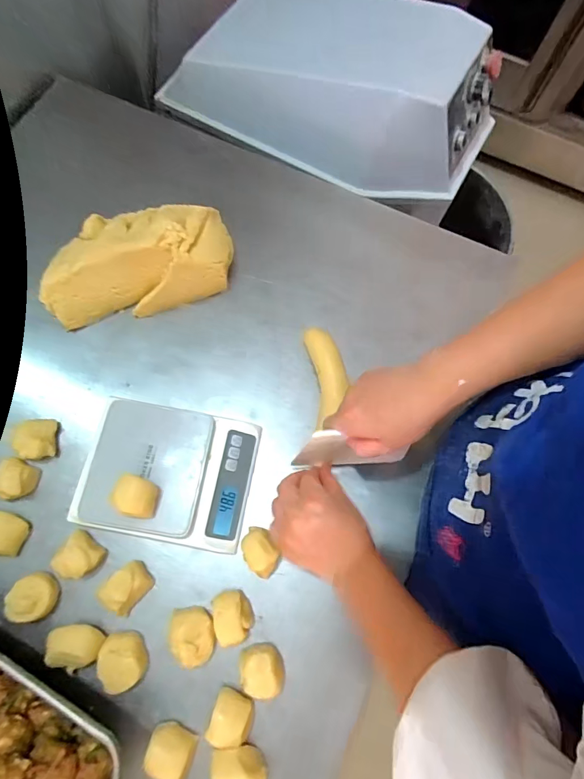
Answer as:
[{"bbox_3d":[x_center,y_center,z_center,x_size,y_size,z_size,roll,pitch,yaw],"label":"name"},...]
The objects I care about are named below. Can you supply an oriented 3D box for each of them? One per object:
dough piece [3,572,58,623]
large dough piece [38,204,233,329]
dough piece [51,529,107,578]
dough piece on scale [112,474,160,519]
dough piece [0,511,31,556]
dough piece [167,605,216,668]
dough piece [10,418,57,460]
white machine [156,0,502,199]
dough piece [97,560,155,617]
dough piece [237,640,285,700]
[{"bbox_3d":[-0.273,0.219,0.458,0.041,0.029,0.044,1,72,-2],"label":"dough piece"},{"bbox_3d":[-0.197,-0.167,0.569,0.228,0.077,0.118,-10,73,-5],"label":"large dough piece"},{"bbox_3d":[-0.234,0.183,0.475,0.048,0.032,0.039,34,74,9],"label":"dough piece"},{"bbox_3d":[-0.166,0.114,0.462,0.040,0.032,0.040,8,72,1],"label":"dough piece on scale"},{"bbox_3d":[-0.319,0.160,0.481,0.046,0.023,0.043,14,72,2],"label":"dough piece"},{"bbox_3d":[-0.104,0.255,0.451,0.044,0.028,0.053,-12,73,-6],"label":"dough piece"},{"bbox_3d":[-0.304,0.059,0.518,0.044,0.033,0.052,-9,73,-5],"label":"dough piece"},{"bbox_3d":[0.075,-0.560,0.785,0.556,0.155,0.312,27,73,6],"label":"white machine"},{"bbox_3d":[-0.175,0.210,0.456,0.037,0.032,0.050,43,76,11],"label":"dough piece"},{"bbox_3d":[-0.031,0.288,0.445,0.044,0.032,0.043,1,72,-2],"label":"dough piece"}]

